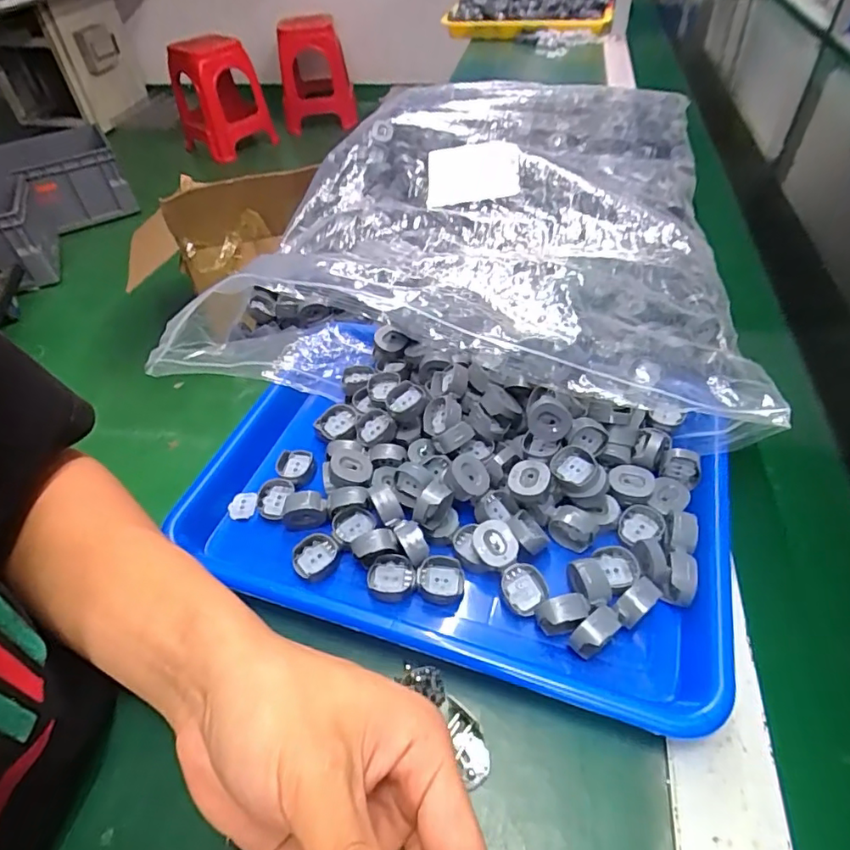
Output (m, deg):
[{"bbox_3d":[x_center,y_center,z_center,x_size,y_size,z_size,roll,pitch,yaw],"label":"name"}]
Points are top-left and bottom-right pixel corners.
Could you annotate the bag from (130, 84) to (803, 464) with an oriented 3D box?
[{"bbox_3d":[0.066,-0.233,0.560,0.451,0.090,0.563,9,48,12],"label":"bag"}]

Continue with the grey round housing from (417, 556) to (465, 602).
[{"bbox_3d":[0.010,0.095,0.327,0.027,0.018,0.025,-2,46,2],"label":"grey round housing"}]

